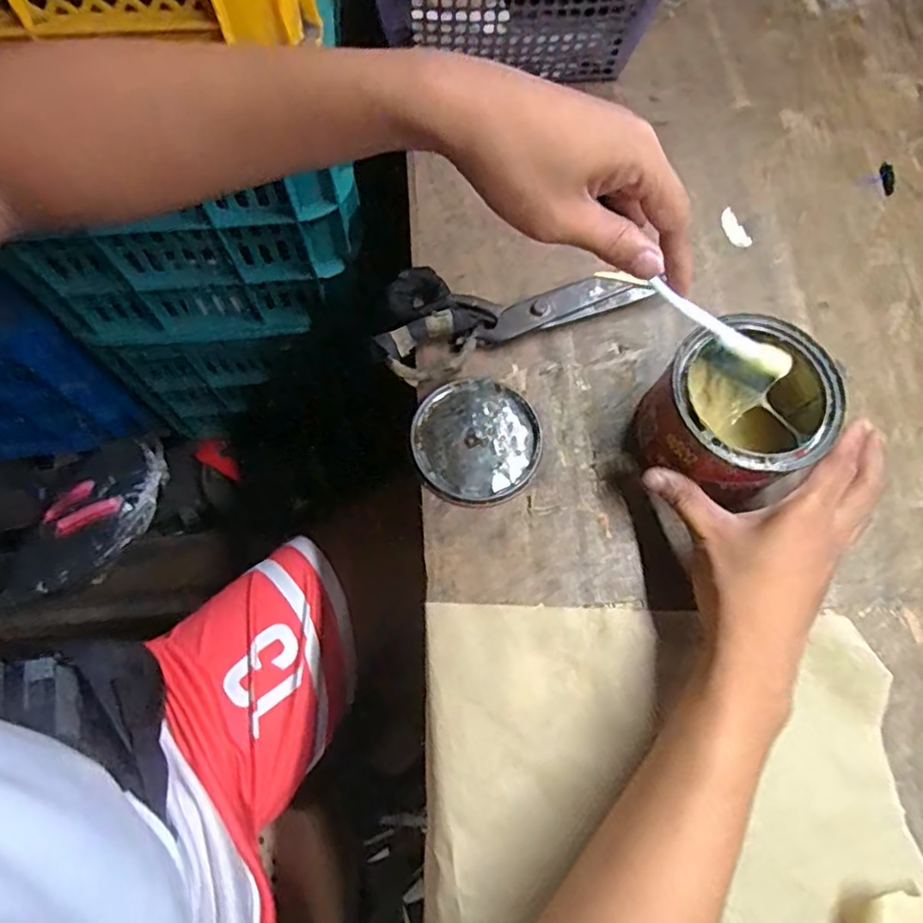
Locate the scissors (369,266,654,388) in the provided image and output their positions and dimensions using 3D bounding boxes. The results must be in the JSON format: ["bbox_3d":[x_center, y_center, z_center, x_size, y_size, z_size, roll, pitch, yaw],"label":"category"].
[{"bbox_3d":[0.029,-0.125,0.485,0.205,0.023,0.086,-22,72,-8],"label":"scissors"}]

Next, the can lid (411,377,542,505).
[{"bbox_3d":[0.011,-0.016,0.454,0.089,0.010,0.092,0,70,0],"label":"can lid"}]

